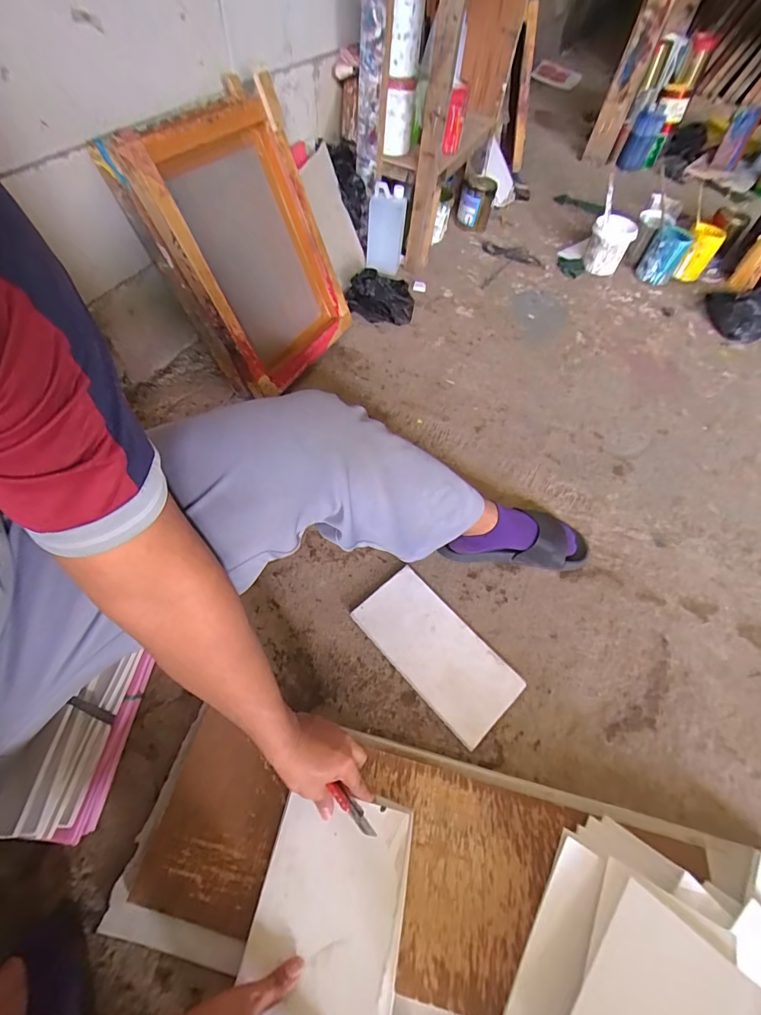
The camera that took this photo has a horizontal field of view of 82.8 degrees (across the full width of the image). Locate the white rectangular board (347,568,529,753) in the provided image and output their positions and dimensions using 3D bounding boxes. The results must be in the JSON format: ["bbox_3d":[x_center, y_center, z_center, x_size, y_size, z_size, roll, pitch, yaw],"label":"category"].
[{"bbox_3d":[0.090,0.233,0.709,0.134,0.023,0.272,-37,67,-24],"label":"white rectangular board"}]

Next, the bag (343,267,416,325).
[{"bbox_3d":[-0.001,-0.580,1.183,0.182,0.096,0.143,6,57,0],"label":"bag"}]

